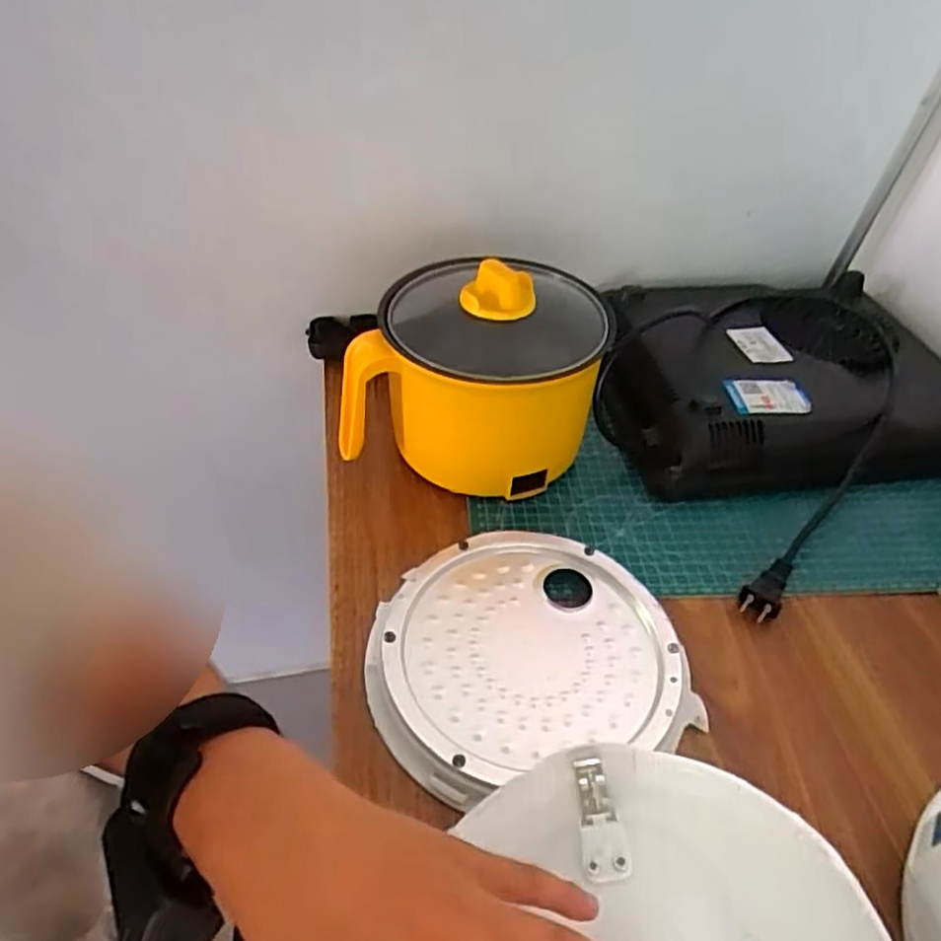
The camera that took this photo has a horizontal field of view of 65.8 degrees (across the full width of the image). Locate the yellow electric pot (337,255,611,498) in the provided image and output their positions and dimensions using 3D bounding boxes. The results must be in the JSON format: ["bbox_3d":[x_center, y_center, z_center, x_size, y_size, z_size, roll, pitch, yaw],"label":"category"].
[{"bbox_3d":[0.010,-0.078,0.564,0.167,0.145,0.153,3,44,-3],"label":"yellow electric pot"}]

